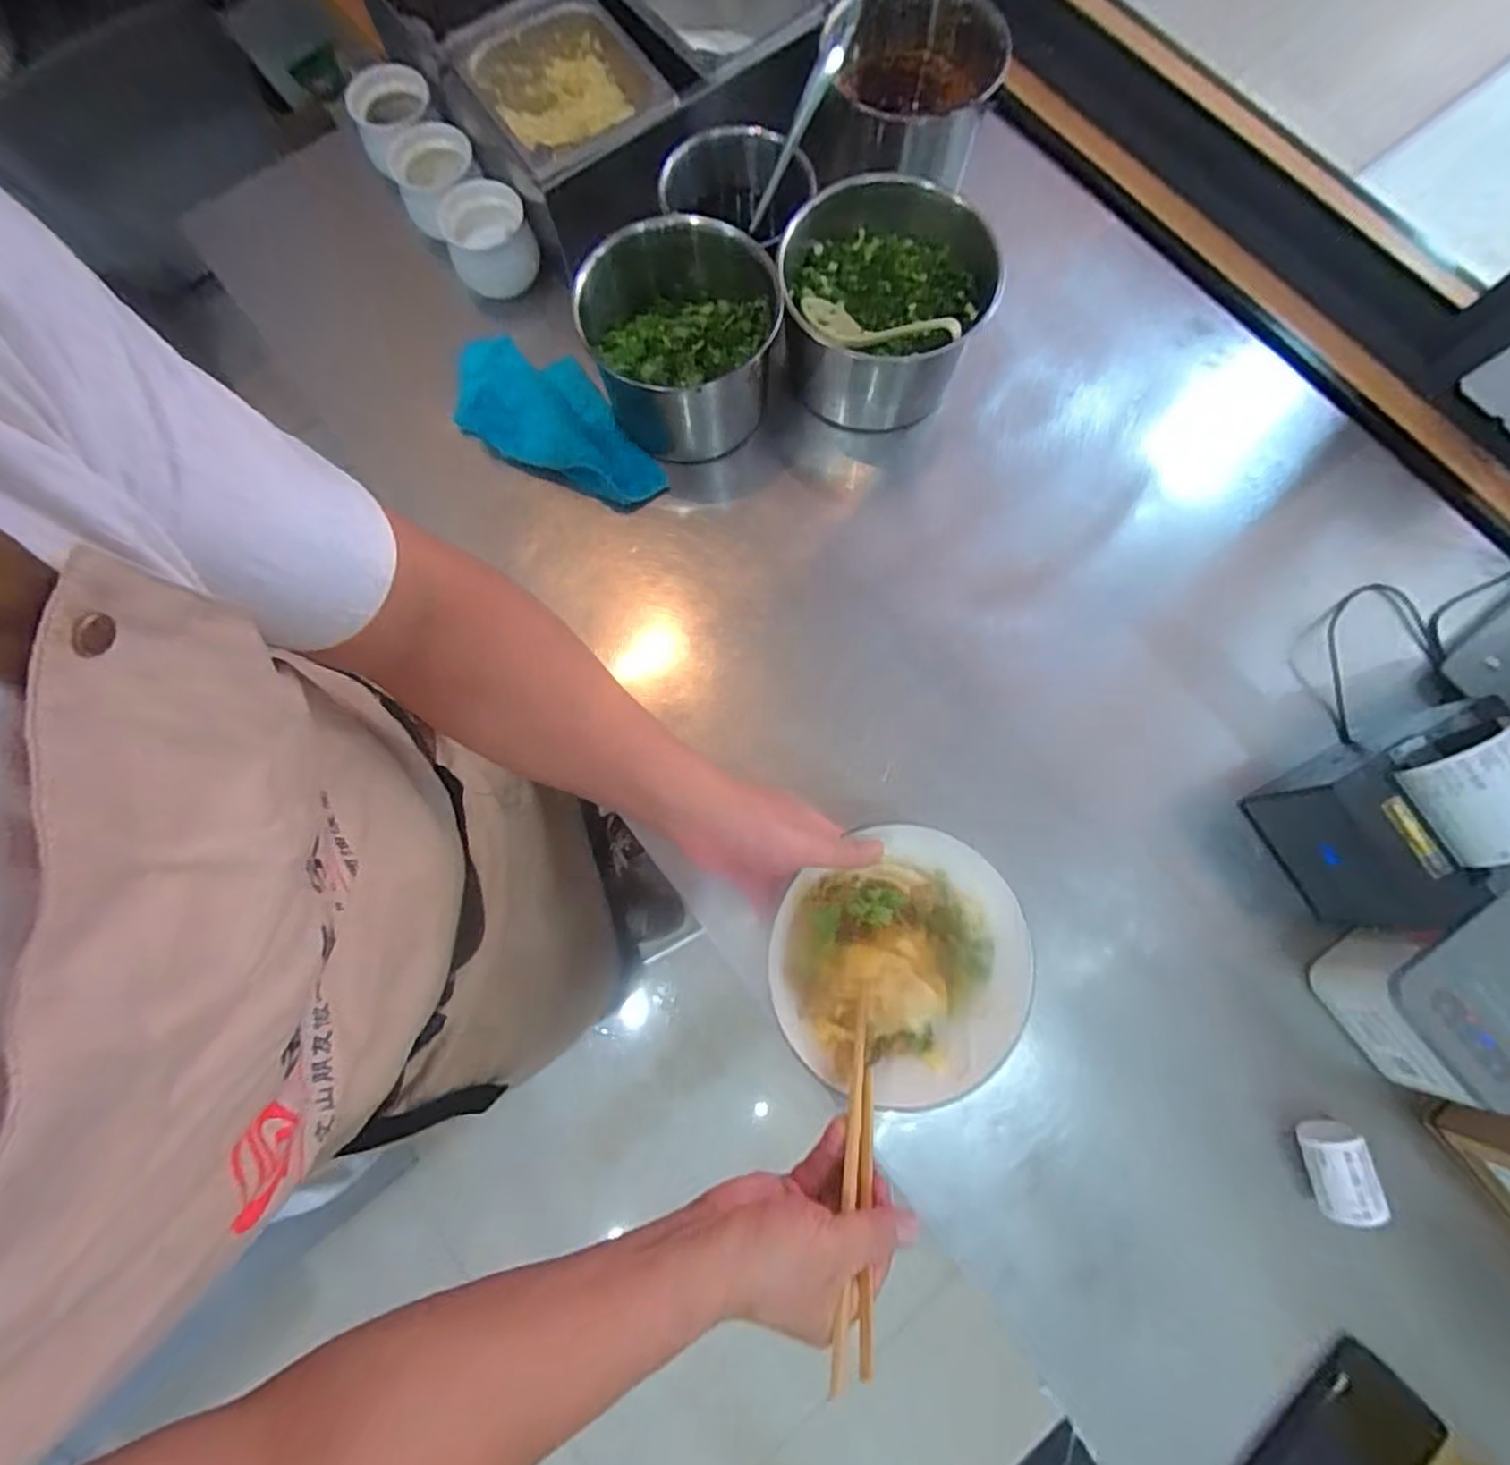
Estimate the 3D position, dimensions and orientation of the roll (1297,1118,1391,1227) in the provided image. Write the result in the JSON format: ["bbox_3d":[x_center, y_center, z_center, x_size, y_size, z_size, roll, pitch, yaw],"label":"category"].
[{"bbox_3d":[0.438,0.332,0.515,0.041,0.044,0.062,-5,77,-1],"label":"roll"}]

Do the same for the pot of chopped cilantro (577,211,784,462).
[{"bbox_3d":[-0.070,-0.361,0.639,0.174,0.130,0.162,0,78,1],"label":"pot of chopped cilantro"}]

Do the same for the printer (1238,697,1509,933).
[{"bbox_3d":[0.518,0.064,0.532,0.157,0.136,0.125,-27,78,-6],"label":"printer"}]

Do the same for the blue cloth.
[{"bbox_3d":[-0.192,-0.308,0.670,0.231,0.033,0.109,23,76,4],"label":"blue cloth"}]

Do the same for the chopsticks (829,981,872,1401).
[{"bbox_3d":[0.064,0.274,0.424,0.022,0.018,0.206,7,61,0],"label":"chopsticks"}]

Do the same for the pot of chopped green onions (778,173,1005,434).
[{"bbox_3d":[0.118,-0.399,0.645,0.183,0.114,0.185,0,78,1],"label":"pot of chopped green onions"}]

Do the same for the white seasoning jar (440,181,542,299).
[{"bbox_3d":[-0.271,-0.501,0.700,0.085,0.079,0.081,0,78,1],"label":"white seasoning jar"}]

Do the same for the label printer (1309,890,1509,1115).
[{"bbox_3d":[0.535,0.193,0.524,0.149,0.095,0.117,-30,79,-5],"label":"label printer"}]

